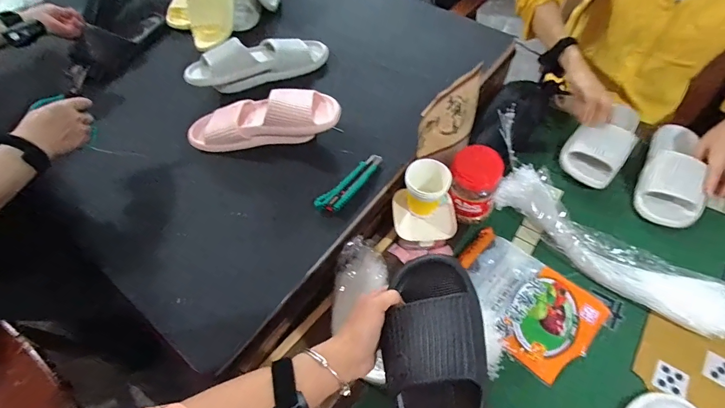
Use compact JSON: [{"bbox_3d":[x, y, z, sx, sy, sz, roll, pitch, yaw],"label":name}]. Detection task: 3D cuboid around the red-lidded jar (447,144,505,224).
[{"bbox_3d":[0.210,-0.033,0.702,0.090,0.121,0.093,-2,57,2],"label":"red-lidded jar"}]

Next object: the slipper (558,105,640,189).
[{"bbox_3d":[0.523,-0.142,0.803,0.113,0.065,0.222,33,65,22],"label":"slipper"}]

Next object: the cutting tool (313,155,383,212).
[{"bbox_3d":[-0.019,-0.039,0.670,0.037,0.022,0.155,37,66,23],"label":"cutting tool"}]

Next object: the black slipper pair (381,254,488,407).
[{"bbox_3d":[0.078,0.210,0.362,0.103,0.087,0.296,-6,79,-1],"label":"black slipper pair"}]

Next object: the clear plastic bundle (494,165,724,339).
[{"bbox_3d":[0.435,0.074,0.663,0.417,0.050,0.116,37,66,24],"label":"clear plastic bundle"}]

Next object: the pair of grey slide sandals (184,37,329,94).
[{"bbox_3d":[-0.232,-0.327,0.832,0.300,0.082,0.085,-20,58,-9],"label":"pair of grey slide sandals"}]

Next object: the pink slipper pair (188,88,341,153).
[{"bbox_3d":[-0.192,-0.174,0.729,0.305,0.102,0.115,-8,57,-1],"label":"pink slipper pair"}]

